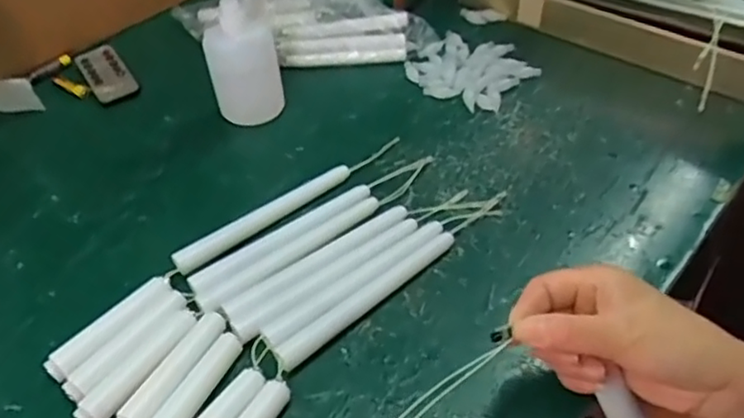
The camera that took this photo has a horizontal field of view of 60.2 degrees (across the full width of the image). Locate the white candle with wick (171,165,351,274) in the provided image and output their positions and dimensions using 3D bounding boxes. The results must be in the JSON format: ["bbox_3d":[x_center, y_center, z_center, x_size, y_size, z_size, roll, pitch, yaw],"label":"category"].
[{"bbox_3d":[-0.080,0.004,0.484,0.149,0.011,0.016,-28,52,-24],"label":"white candle with wick"}]

